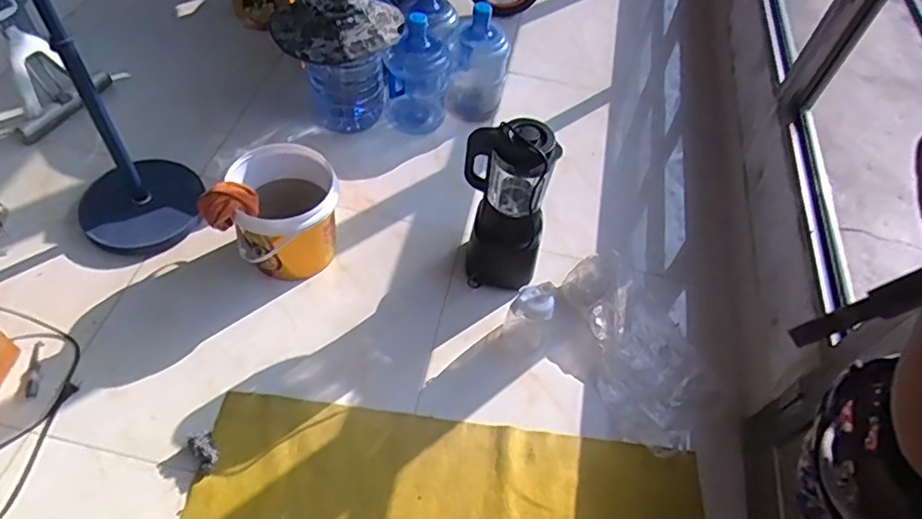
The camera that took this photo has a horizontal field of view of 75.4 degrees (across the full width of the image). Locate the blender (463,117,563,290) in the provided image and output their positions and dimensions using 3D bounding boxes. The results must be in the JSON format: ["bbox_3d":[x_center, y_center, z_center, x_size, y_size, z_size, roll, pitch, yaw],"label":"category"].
[{"bbox_3d":[0.109,-0.133,1.397,0.196,0.373,0.156,-1,50,1],"label":"blender"}]

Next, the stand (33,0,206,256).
[{"bbox_3d":[-0.849,-0.344,1.354,0.291,0.639,0.288,-29,55,-21],"label":"stand"}]

